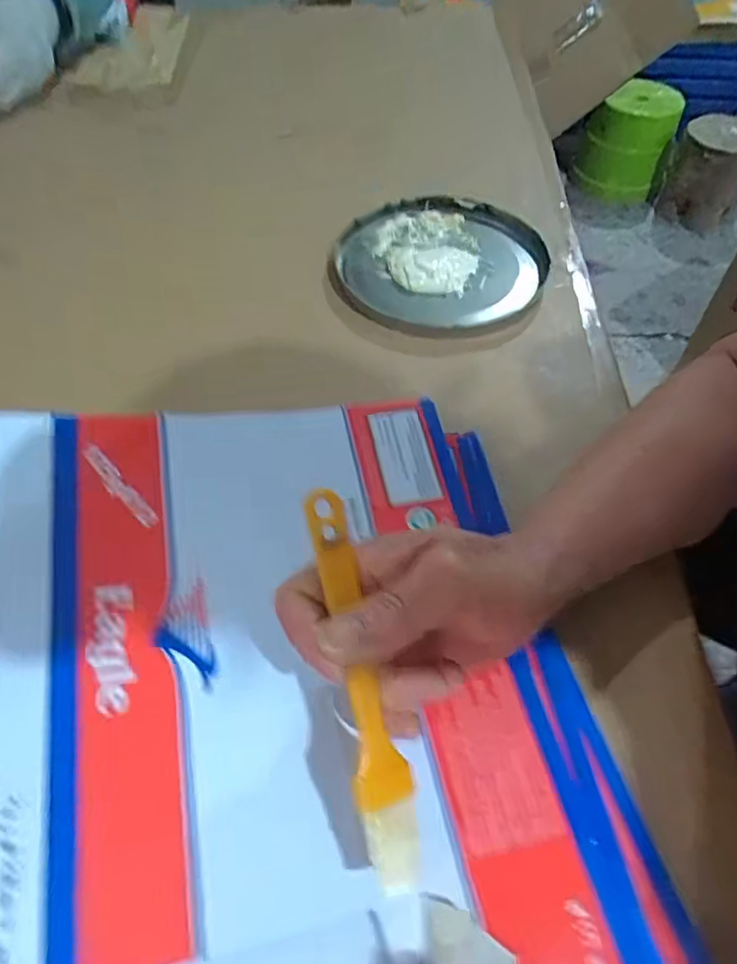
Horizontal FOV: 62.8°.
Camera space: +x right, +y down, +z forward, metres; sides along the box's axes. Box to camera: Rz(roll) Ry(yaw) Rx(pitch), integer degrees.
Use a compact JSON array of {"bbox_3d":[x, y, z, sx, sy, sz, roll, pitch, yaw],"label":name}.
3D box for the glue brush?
[{"bbox_3d":[-0.002,0.070,0.217,0.019,0.006,0.137,-10,79,-10],"label":"glue brush"}]

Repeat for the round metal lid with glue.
[{"bbox_3d":[0.058,-0.178,0.486,0.161,0.020,0.160,0,53,0],"label":"round metal lid with glue"}]

